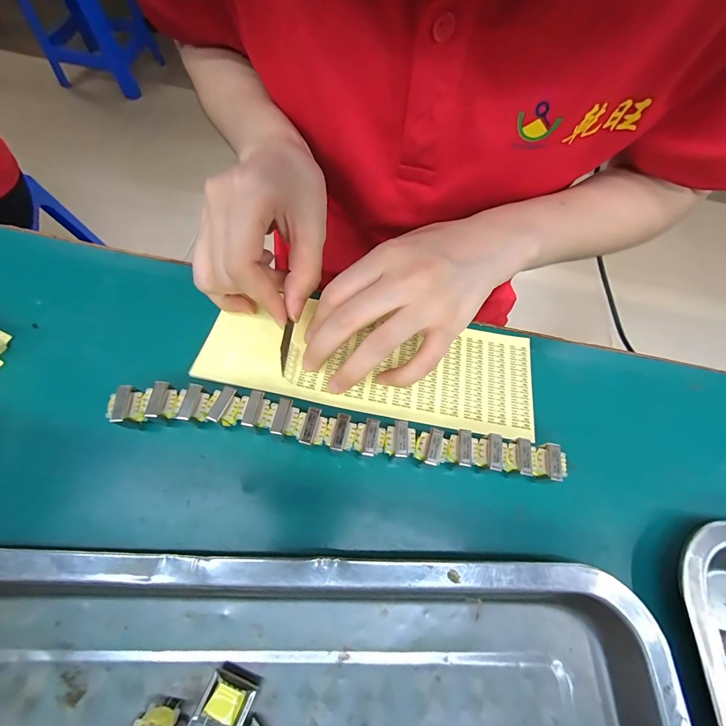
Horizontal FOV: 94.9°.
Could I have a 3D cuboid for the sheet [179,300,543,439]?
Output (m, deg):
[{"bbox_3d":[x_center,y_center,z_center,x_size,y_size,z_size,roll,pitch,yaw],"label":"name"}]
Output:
[{"bbox_3d":[0.006,-0.001,0.220,0.215,0.009,0.072,8,67,-3],"label":"sheet"}]

